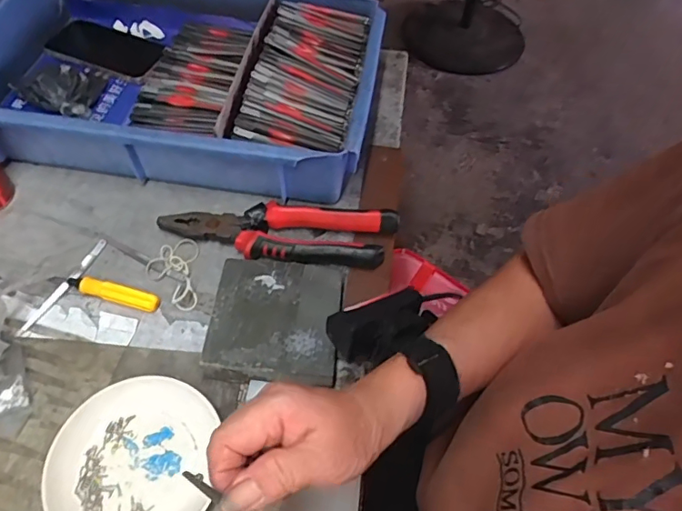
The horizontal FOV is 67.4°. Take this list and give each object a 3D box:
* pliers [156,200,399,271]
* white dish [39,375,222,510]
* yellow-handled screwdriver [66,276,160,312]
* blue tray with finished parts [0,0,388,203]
[{"bbox_3d":[-0.059,-0.022,0.484,0.217,0.030,0.059,4,55,-1],"label":"pliers"},{"bbox_3d":[-0.148,0.146,0.361,0.109,0.016,0.115,2,55,-3],"label":"white dish"},{"bbox_3d":[-0.200,0.032,0.446,0.083,0.014,0.016,13,55,5],"label":"yellow-handled screwdriver"},{"bbox_3d":[-0.188,-0.206,0.571,0.454,0.080,0.293,9,55,2],"label":"blue tray with finished parts"}]

